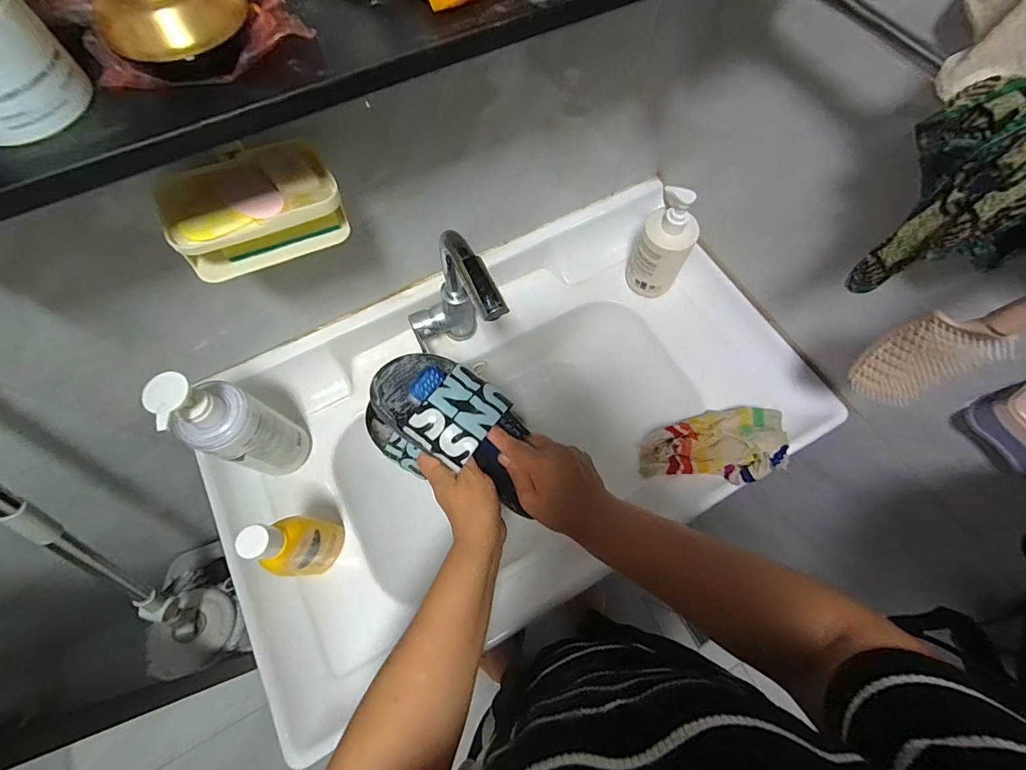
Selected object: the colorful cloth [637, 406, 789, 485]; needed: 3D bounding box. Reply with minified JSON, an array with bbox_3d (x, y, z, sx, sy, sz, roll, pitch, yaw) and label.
[{"bbox_3d":[0.270,0.086,0.614,0.193,0.040,0.099,-13,64,30],"label":"colorful cloth"}]

